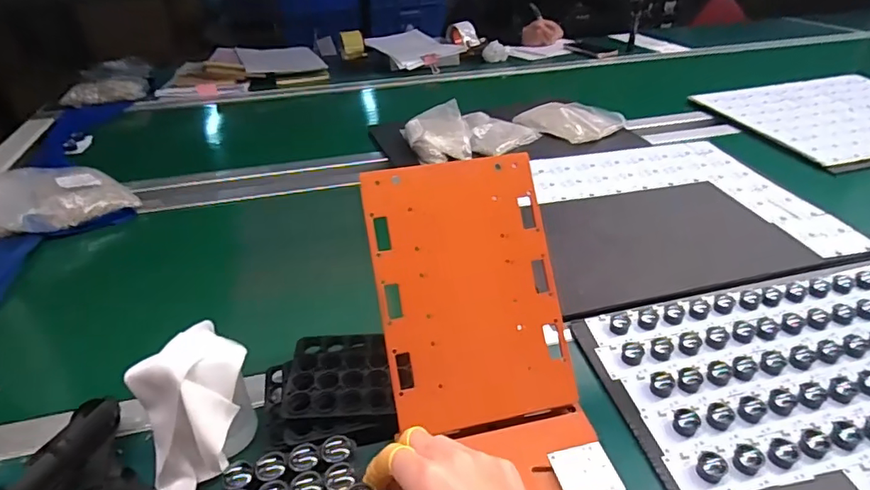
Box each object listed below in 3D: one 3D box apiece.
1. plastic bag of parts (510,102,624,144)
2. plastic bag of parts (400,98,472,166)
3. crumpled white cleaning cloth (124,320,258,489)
[{"bbox_3d":[0.280,-0.259,1.053,0.176,0.031,0.166,-21,39,-27],"label":"plastic bag of parts"},{"bbox_3d":[0.004,-0.214,0.980,0.119,0.054,0.160,-6,34,-7],"label":"plastic bag of parts"},{"bbox_3d":[-0.202,0.133,0.438,0.093,0.099,0.116,-17,37,-22],"label":"crumpled white cleaning cloth"}]

